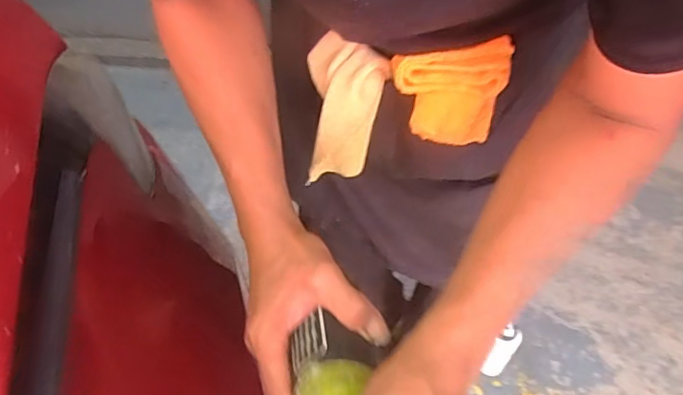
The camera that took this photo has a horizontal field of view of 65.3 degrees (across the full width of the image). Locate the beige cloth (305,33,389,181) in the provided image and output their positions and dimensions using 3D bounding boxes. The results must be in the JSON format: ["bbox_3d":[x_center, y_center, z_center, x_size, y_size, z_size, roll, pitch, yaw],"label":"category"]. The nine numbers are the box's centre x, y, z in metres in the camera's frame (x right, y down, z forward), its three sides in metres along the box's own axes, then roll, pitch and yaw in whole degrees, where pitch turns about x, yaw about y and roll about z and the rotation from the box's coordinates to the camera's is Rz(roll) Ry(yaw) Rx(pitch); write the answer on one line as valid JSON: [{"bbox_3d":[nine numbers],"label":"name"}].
[{"bbox_3d":[0.000,-0.084,0.550,0.081,0.153,0.041,8,26,6],"label":"beige cloth"}]

